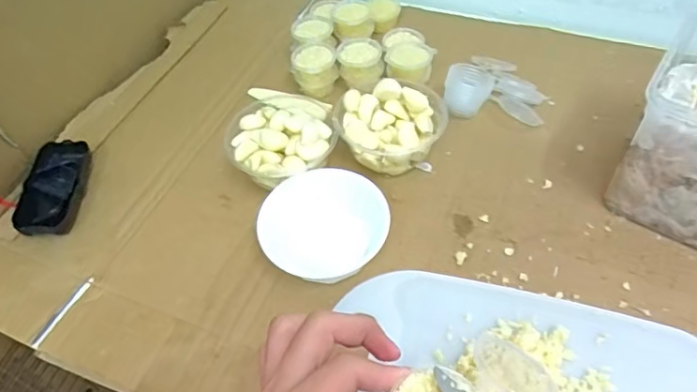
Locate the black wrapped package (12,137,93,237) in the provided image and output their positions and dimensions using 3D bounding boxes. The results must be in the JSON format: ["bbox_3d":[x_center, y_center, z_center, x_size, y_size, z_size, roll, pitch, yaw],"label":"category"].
[{"bbox_3d":[-0.296,-0.006,0.527,0.052,0.029,0.108,-7,52,0],"label":"black wrapped package"}]

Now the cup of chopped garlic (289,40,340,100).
[{"bbox_3d":[-0.039,-0.145,0.609,0.050,0.054,0.052,-3,52,3],"label":"cup of chopped garlic"}]

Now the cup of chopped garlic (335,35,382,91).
[{"bbox_3d":[0.014,-0.153,0.600,0.049,0.038,0.045,-3,52,3],"label":"cup of chopped garlic"}]

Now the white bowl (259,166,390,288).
[{"bbox_3d":[-0.019,0.031,0.467,0.107,0.049,0.102,-3,52,3],"label":"white bowl"}]

